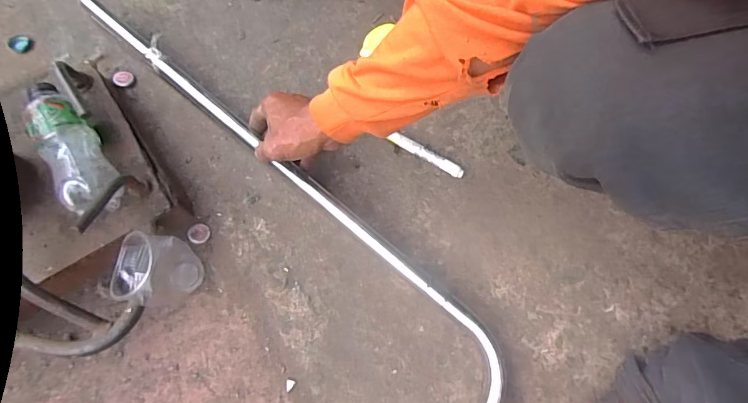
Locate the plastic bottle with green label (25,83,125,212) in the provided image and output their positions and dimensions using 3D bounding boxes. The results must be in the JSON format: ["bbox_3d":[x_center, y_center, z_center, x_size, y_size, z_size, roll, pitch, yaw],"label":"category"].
[{"bbox_3d":[-0.322,-0.057,0.474,0.054,0.065,0.178,-36,74,-10],"label":"plastic bottle with green label"}]

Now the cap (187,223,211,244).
[{"bbox_3d":[-0.210,0.038,0.530,0.025,0.006,0.024,0,71,1],"label":"cap"}]

